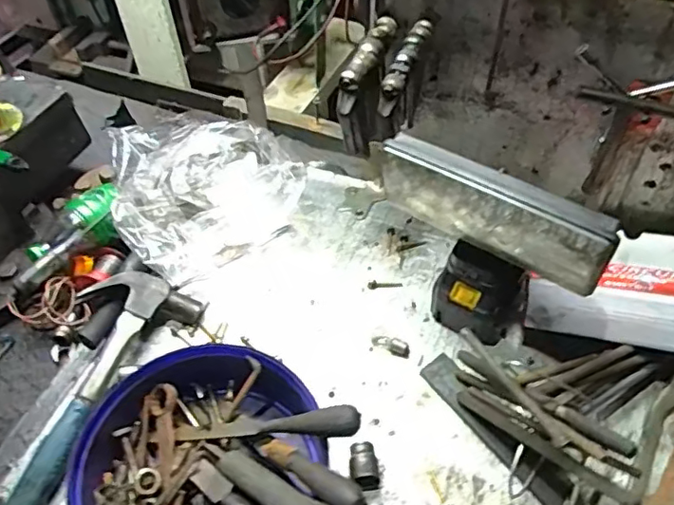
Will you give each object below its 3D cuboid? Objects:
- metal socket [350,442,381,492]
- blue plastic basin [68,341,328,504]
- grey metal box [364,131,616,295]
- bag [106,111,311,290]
[{"bbox_3d":[0.026,0.210,0.567,0.027,0.031,0.039,-4,51,-2],"label":"metal socket"},{"bbox_3d":[-0.129,0.201,0.547,0.210,0.080,0.218,-1,51,1],"label":"blue plastic basin"},{"bbox_3d":[0.136,-0.034,0.538,0.223,0.101,0.027,25,56,21],"label":"grey metal box"},{"bbox_3d":[-0.197,-0.076,0.762,0.203,0.108,0.230,-25,55,-17],"label":"bag"}]

